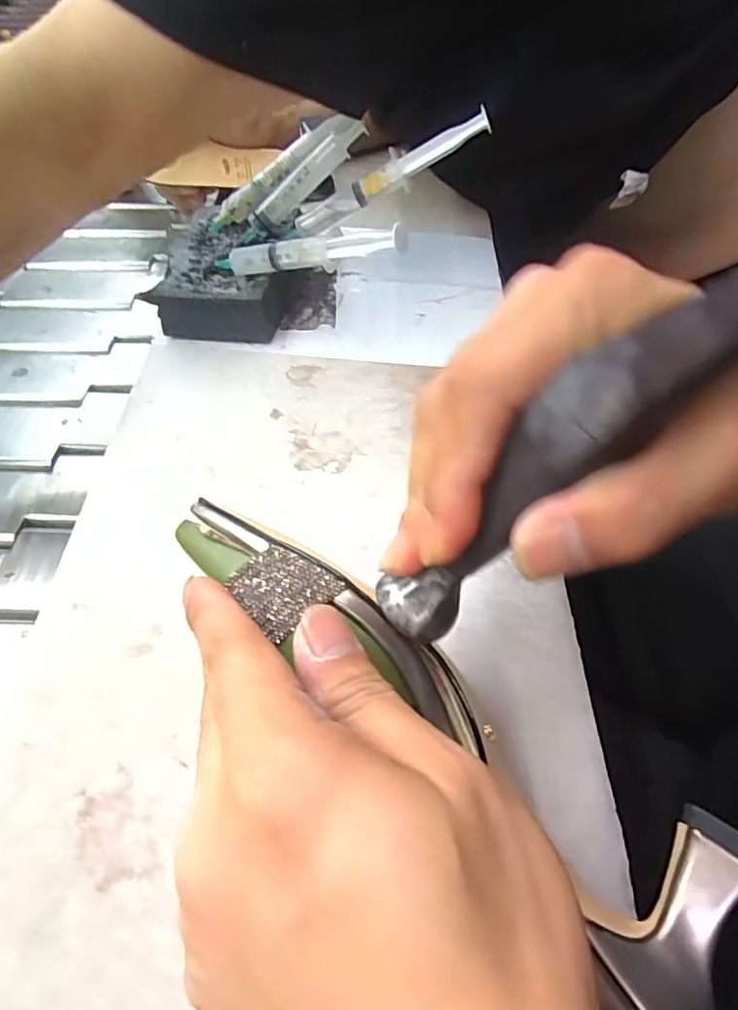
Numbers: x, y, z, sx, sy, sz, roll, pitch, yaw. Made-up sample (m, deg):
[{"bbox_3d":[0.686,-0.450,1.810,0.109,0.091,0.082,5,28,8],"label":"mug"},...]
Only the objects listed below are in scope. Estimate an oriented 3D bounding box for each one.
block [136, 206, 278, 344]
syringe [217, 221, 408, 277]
[{"bbox_3d":[-0.098,-0.168,0.396,0.084,0.037,0.118,7,54,6],"label":"block"},{"bbox_3d":[-0.042,-0.157,0.339,0.145,0.017,0.019,8,51,31],"label":"syringe"}]

